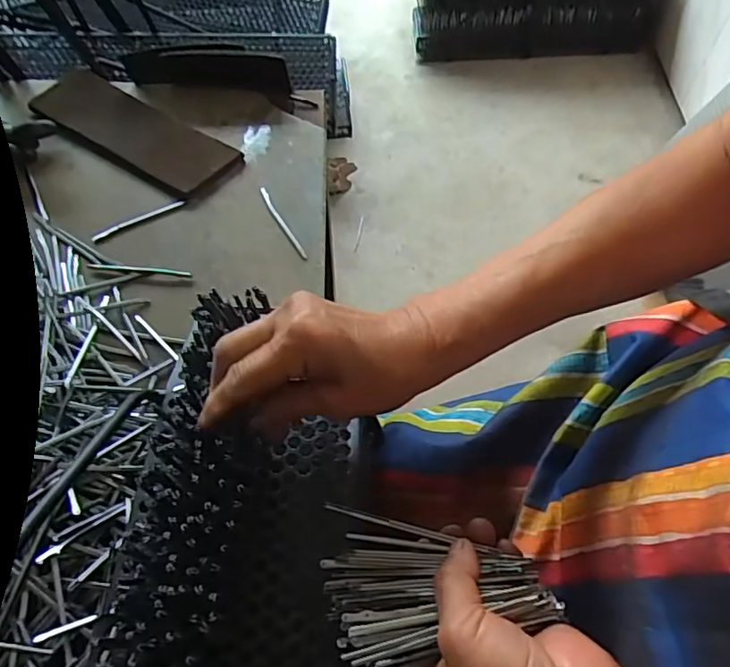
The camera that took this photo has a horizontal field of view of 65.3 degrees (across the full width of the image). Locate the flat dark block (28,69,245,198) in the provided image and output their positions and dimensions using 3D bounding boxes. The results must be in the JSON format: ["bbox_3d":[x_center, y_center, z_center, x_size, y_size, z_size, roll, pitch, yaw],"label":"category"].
[{"bbox_3d":[-0.268,-0.232,0.650,0.264,0.018,0.086,28,63,16],"label":"flat dark block"}]

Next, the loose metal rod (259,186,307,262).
[{"bbox_3d":[-0.085,-0.114,0.586,0.009,0.005,0.102,-26,62,-14],"label":"loose metal rod"}]

